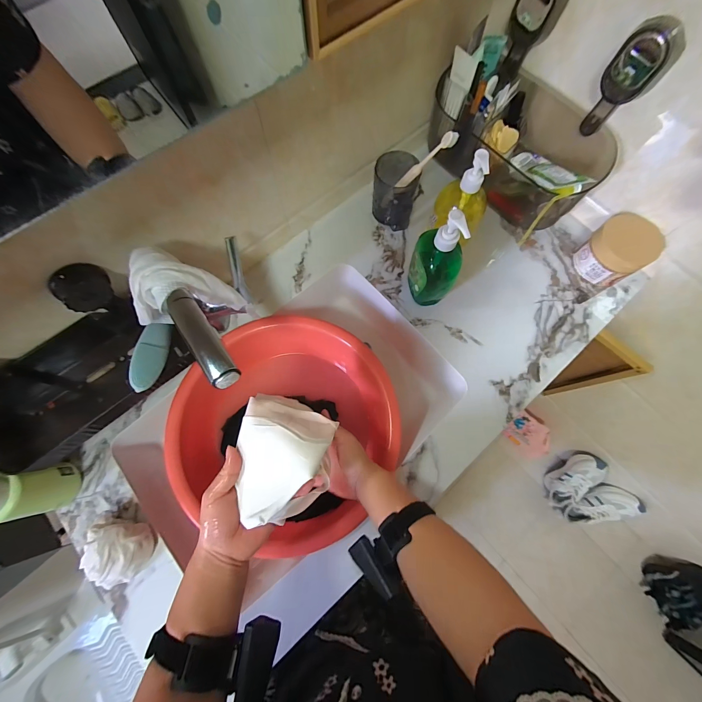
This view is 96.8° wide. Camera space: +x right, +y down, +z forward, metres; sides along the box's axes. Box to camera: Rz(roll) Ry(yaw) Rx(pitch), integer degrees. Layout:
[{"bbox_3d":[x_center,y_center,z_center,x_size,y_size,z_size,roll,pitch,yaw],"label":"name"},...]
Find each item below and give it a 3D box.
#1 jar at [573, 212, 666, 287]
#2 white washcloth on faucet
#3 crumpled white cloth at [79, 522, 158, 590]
[{"bbox_3d":[0.460,-0.176,0.541,0.103,0.084,0.093,-35,78,-9],"label":"jar"},{"bbox_3d":[-0.206,-0.067,0.377,0.110,0.098,0.075,12,75,3],"label":"white washcloth on faucet"},{"bbox_3d":[-0.318,0.273,0.427,0.070,0.057,0.085,-19,76,-6],"label":"crumpled white cloth"}]

